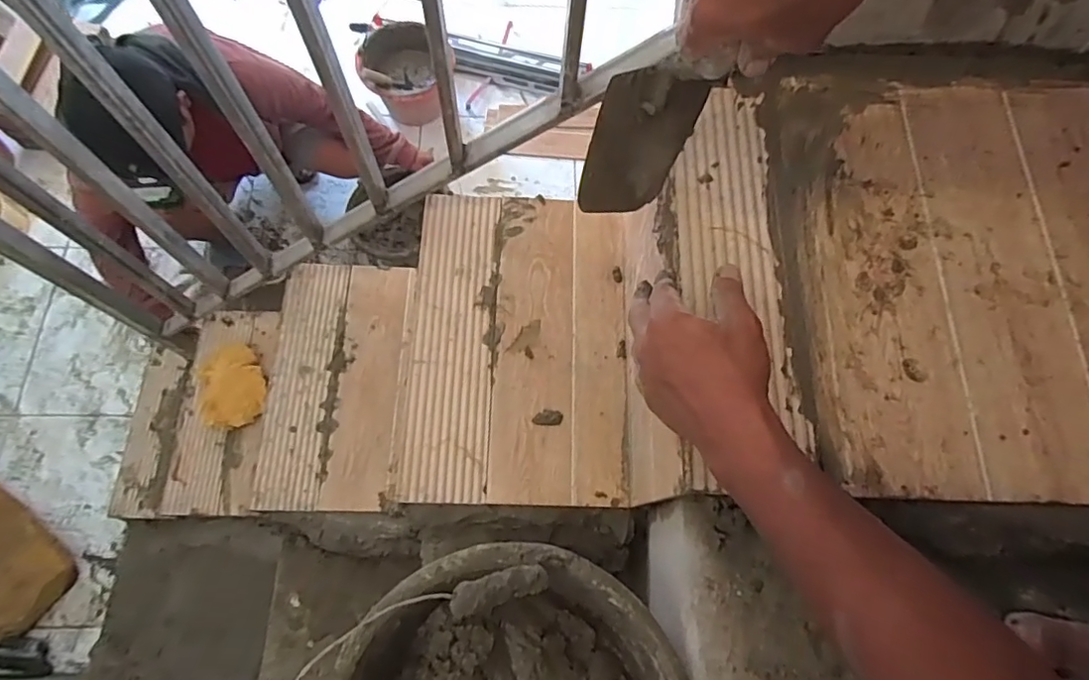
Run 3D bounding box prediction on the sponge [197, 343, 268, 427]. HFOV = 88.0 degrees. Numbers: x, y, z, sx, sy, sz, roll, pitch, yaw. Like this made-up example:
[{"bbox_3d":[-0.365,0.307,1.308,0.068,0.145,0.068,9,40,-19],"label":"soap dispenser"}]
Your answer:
[{"bbox_3d":[-0.600,0.085,1.081,0.122,0.061,0.166,-23,72,-9],"label":"sponge"}]

